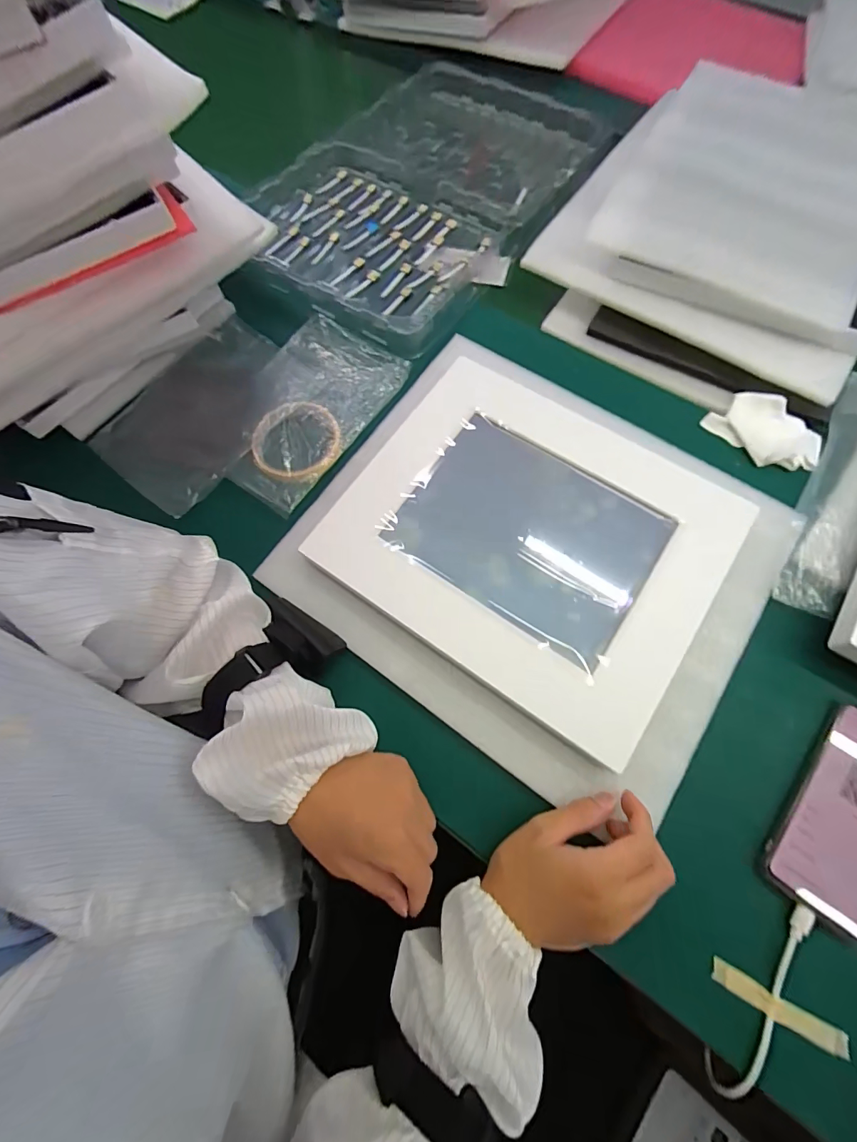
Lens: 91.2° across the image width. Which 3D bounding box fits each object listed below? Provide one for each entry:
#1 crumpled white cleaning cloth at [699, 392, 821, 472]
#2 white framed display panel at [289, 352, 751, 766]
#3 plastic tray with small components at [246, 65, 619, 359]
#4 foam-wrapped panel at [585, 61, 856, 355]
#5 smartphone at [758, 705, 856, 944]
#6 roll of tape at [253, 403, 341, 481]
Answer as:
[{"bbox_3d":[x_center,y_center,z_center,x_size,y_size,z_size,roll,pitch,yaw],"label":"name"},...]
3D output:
[{"bbox_3d":[0.324,-0.133,0.401,0.061,0.017,0.096,-40,74,-12],"label":"crumpled white cleaning cloth"},{"bbox_3d":[0.082,-0.033,0.360,0.295,0.025,0.246,33,75,12],"label":"white framed display panel"},{"bbox_3d":[-0.004,-0.489,0.533,0.306,0.028,0.481,33,75,12],"label":"plastic tray with small components"},{"bbox_3d":[0.351,-0.395,0.434,0.283,0.035,0.332,27,73,10],"label":"foam-wrapped panel"},{"bbox_3d":[0.305,0.174,0.297,0.072,0.016,0.146,39,76,13],"label":"smartphone"},{"bbox_3d":[-0.130,-0.131,0.416,0.083,0.012,0.090,0,71,1],"label":"roll of tape"}]

